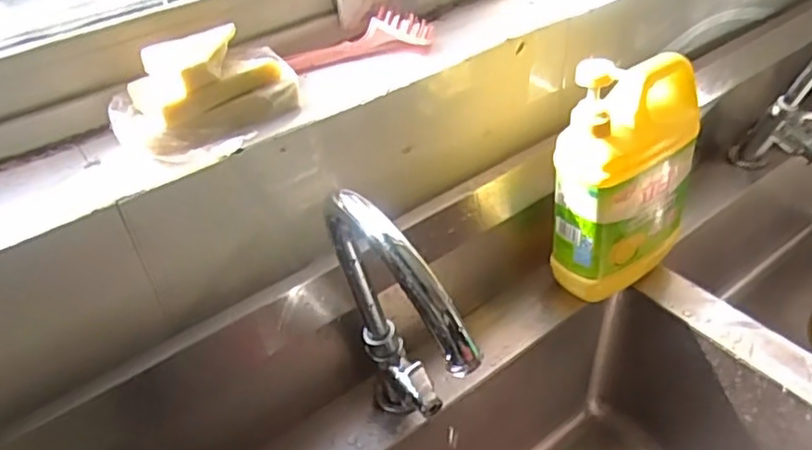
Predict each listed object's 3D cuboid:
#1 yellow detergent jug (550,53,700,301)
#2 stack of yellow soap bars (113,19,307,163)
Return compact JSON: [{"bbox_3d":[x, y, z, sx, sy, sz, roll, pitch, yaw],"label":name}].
[{"bbox_3d":[0.208,-0.053,0.617,0.086,0.220,0.139,30,51,33],"label":"yellow detergent jug"},{"bbox_3d":[-0.148,-0.100,0.494,0.141,0.058,0.087,-31,47,-28],"label":"stack of yellow soap bars"}]

